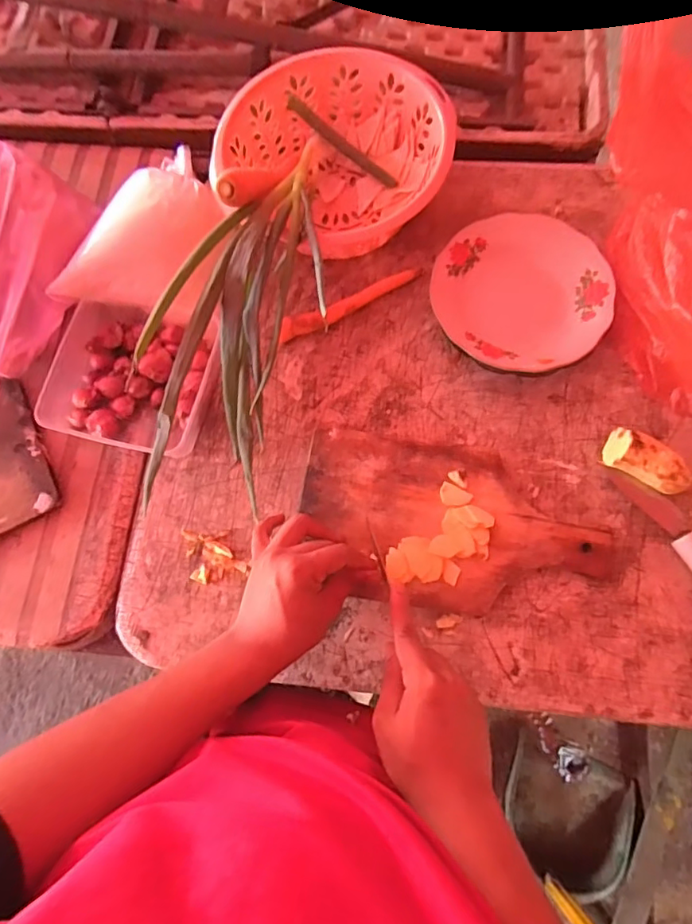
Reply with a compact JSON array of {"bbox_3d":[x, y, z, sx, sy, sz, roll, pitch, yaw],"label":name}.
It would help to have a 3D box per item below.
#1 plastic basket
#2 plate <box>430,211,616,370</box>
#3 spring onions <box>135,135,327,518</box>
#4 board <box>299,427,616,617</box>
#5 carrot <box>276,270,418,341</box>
[{"bbox_3d":[-0.003,-0.339,0.592,0.236,0.102,0.207,39,80,10],"label":"plastic basket"},{"bbox_3d":[0.186,-0.175,0.571,0.175,0.045,0.178,0,76,2],"label":"plate"},{"bbox_3d":[-0.090,-0.157,0.515,0.126,0.092,0.410,15,77,5],"label":"spring onions"},{"bbox_3d":[0.102,0.062,0.521,0.294,0.027,0.157,9,76,4],"label":"board"},{"bbox_3d":[0.004,-0.176,0.594,0.169,0.019,0.017,-23,76,-4],"label":"carrot"}]

